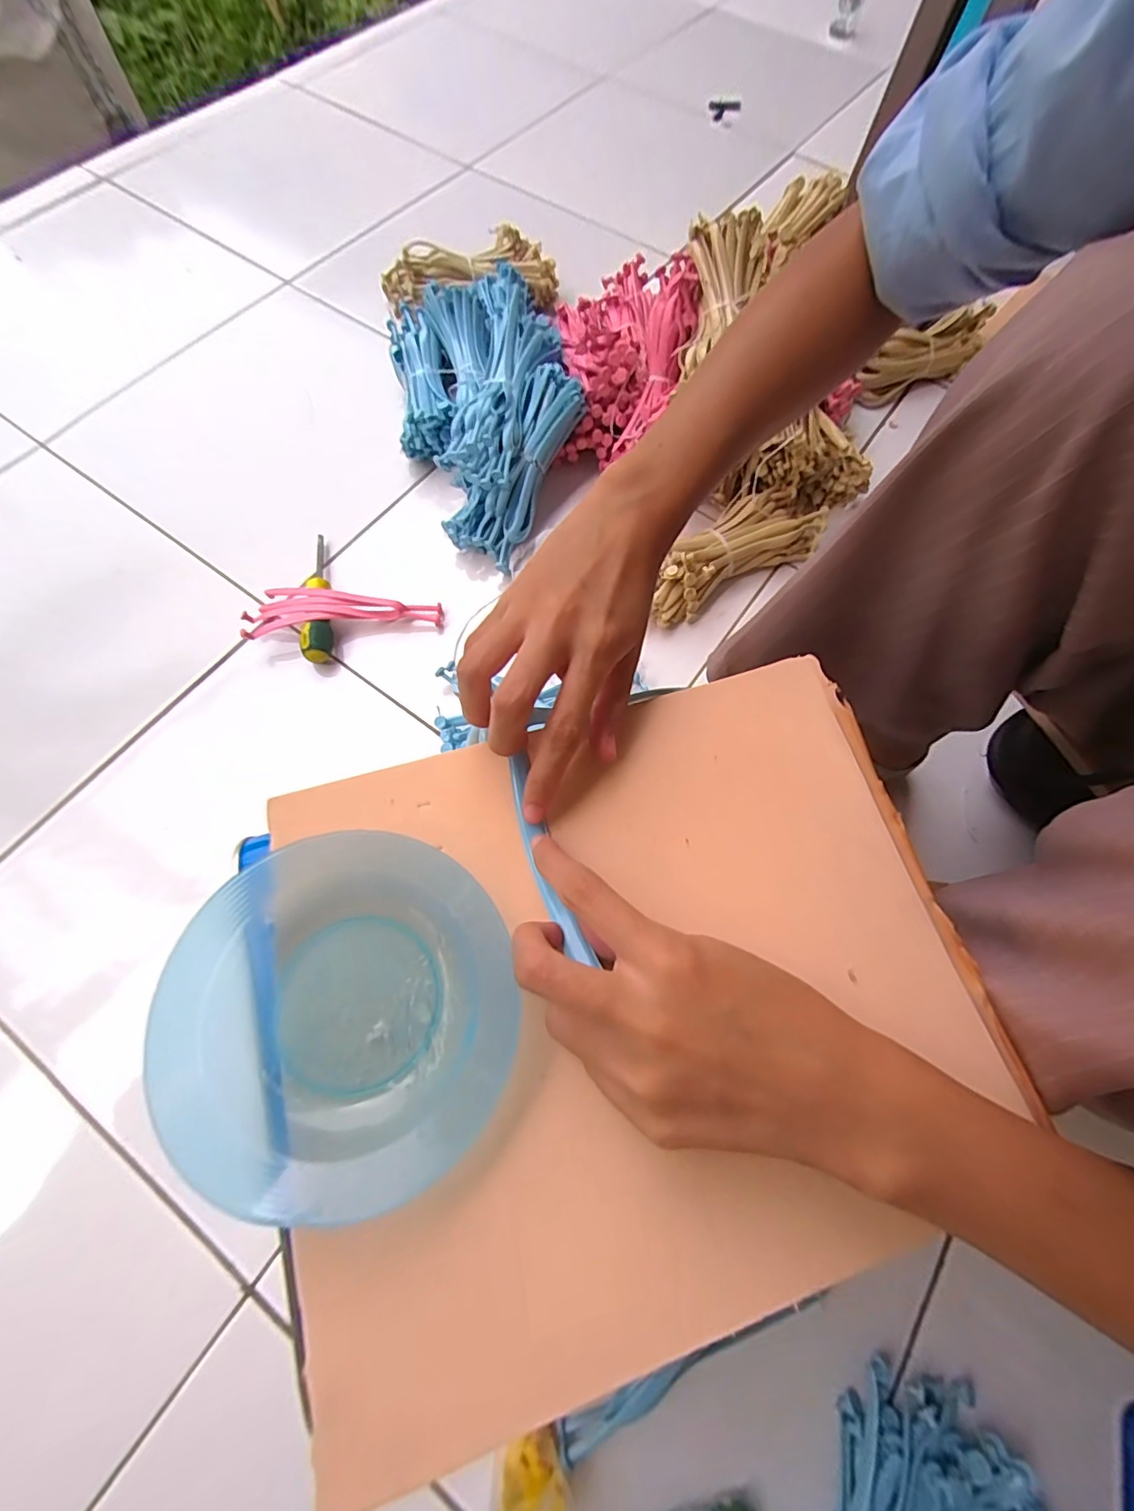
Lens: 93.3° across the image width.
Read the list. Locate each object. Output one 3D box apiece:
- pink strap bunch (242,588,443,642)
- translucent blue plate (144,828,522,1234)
[{"bbox_3d":[-0.232,-0.156,0.557,0.194,0.026,0.053,-9,70,-5],"label":"pink strap bunch"},{"bbox_3d":[-0.085,0.097,0.209,0.125,0.025,0.126,1,70,-2],"label":"translucent blue plate"}]

